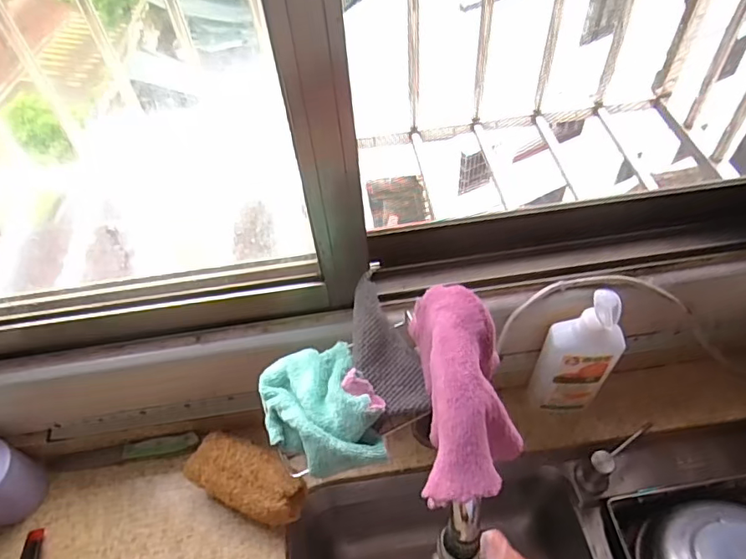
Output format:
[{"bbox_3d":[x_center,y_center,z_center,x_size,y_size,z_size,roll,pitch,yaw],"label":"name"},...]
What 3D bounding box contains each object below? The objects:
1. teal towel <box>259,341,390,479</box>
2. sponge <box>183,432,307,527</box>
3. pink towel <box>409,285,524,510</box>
[{"bbox_3d":[-0.054,0.120,0.505,0.098,0.058,0.135,-16,53,-7],"label":"teal towel"},{"bbox_3d":[-0.154,0.251,0.664,0.145,0.072,0.071,16,56,17],"label":"sponge"},{"bbox_3d":[0.072,0.081,0.406,0.075,0.081,0.164,-4,53,2],"label":"pink towel"}]

